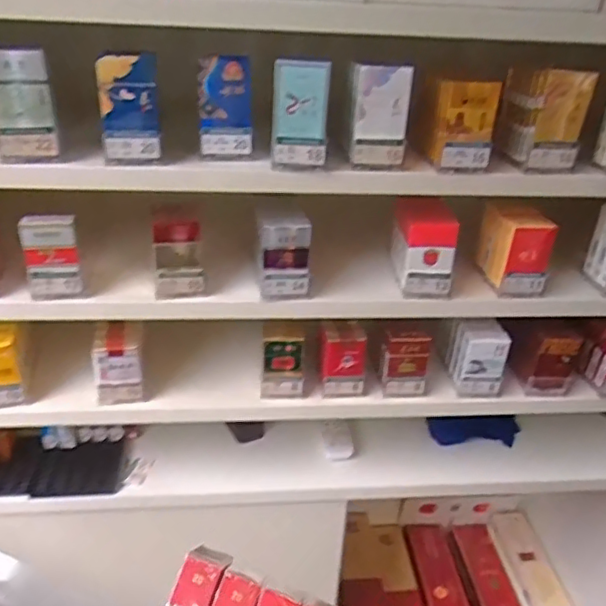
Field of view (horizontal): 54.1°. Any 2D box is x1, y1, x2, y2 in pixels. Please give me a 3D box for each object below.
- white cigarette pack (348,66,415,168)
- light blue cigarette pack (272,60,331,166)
[{"bbox_3d":[0.082,-0.204,0.643,0.062,0.099,0.022,7,29,7],"label":"white cigarette pack"},{"bbox_3d":[-0.001,-0.200,0.625,0.055,0.103,0.021,0,29,-6],"label":"light blue cigarette pack"}]

